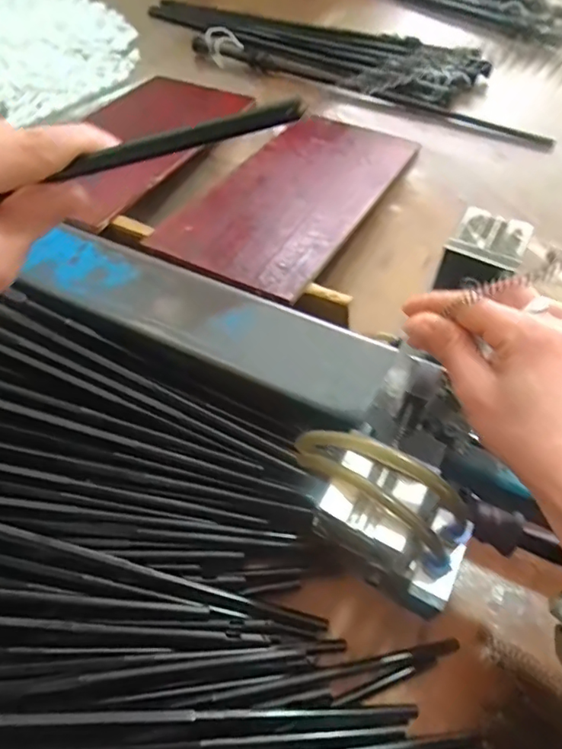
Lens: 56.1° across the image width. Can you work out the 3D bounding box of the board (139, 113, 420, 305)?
[{"bbox_3d":[0.018,-0.206,0.590,0.165,0.010,0.351,23,51,16],"label":"board"}]

